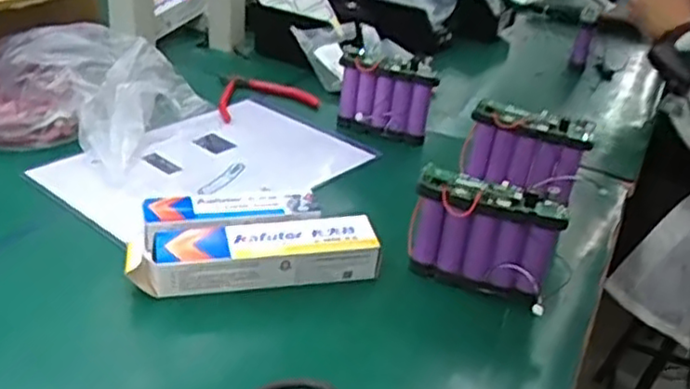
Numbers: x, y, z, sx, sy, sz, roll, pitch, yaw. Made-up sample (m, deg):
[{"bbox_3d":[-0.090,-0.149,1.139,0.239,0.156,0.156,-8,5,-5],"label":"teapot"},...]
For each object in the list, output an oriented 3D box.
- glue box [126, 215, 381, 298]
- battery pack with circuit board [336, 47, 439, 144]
[{"bbox_3d":[-0.072,0.048,0.563,0.193,0.044,0.058,1,30,-12],"label":"glue box"},{"bbox_3d":[0.044,-0.112,0.808,0.107,0.094,0.032,14,22,11],"label":"battery pack with circuit board"}]

